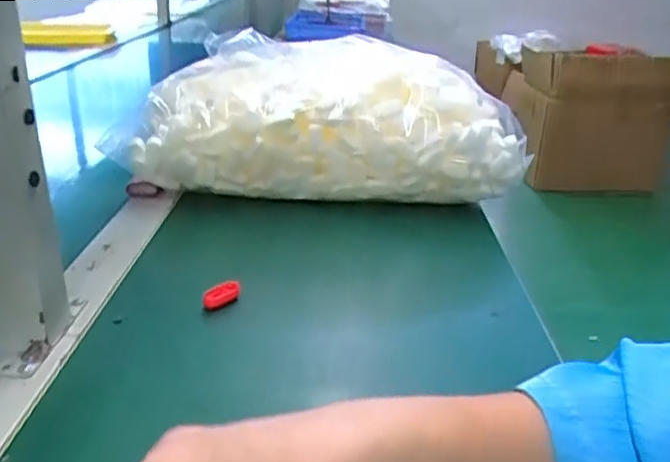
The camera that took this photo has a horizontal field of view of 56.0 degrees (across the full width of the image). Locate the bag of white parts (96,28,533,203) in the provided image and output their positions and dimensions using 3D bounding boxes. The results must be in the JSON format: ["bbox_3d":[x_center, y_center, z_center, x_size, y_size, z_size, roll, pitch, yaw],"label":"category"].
[{"bbox_3d":[-0.012,-0.125,0.727,0.426,0.178,0.163,2,20,-3],"label":"bag of white parts"}]

